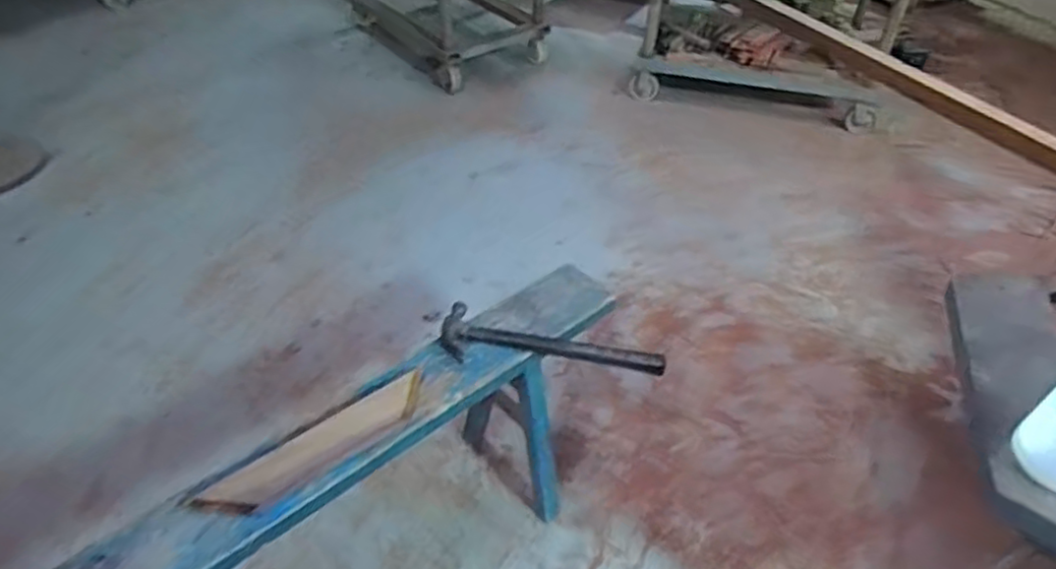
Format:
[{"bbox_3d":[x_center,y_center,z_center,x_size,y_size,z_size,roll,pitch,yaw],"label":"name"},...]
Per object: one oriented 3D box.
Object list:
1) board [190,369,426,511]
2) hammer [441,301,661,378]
[{"bbox_3d":[-0.323,0.253,1.066,0.372,0.026,0.077,-29,51,-28],"label":"board"},{"bbox_3d":[0.038,0.124,1.220,0.411,0.032,0.123,13,44,13],"label":"hammer"}]

